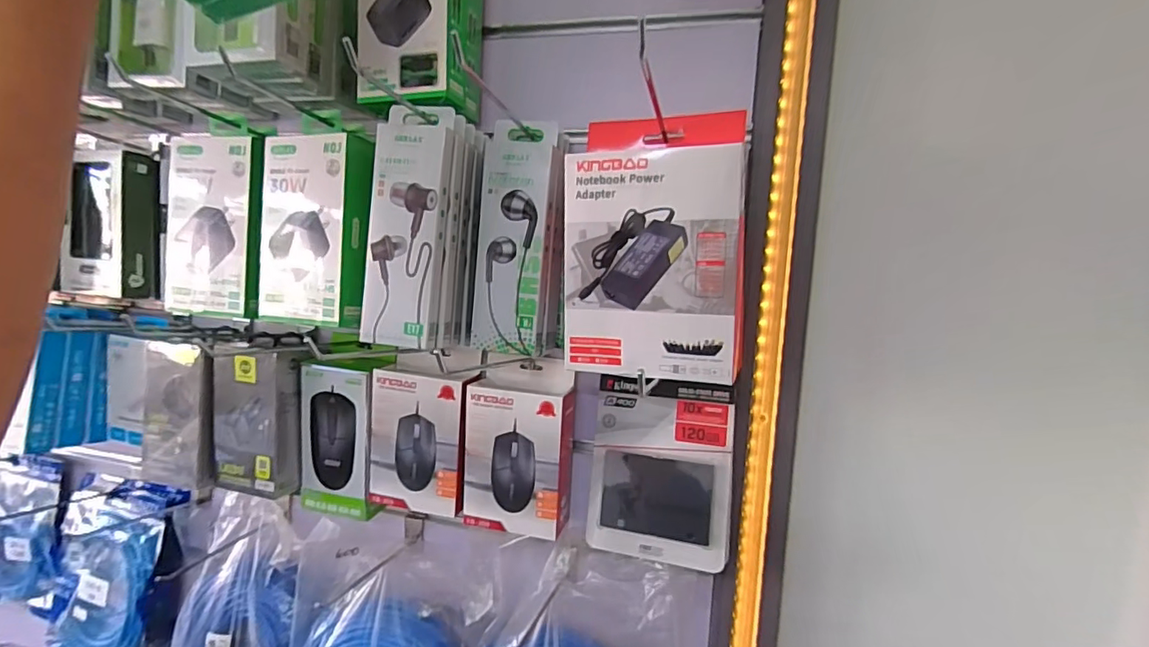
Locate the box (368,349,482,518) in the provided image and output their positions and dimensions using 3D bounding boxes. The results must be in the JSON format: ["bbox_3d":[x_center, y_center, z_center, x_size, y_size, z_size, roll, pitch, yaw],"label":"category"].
[{"bbox_3d":[-0.156,0.115,0.550,0.103,0.149,0.049,4,4,12],"label":"box"}]

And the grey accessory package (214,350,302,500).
[{"bbox_3d":[-0.337,0.102,0.560,0.086,0.146,0.038,5,4,15],"label":"grey accessory package"}]

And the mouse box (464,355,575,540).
[{"bbox_3d":[-0.053,0.120,0.528,0.101,0.161,0.055,4,4,11],"label":"mouse box"}]

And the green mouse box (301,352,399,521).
[{"bbox_3d":[-0.243,0.118,0.567,0.085,0.166,0.045,5,5,20],"label":"green mouse box"}]

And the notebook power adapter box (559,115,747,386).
[{"bbox_3d":[0.064,-0.060,0.423,0.141,0.199,0.055,5,5,22],"label":"notebook power adapter box"}]

